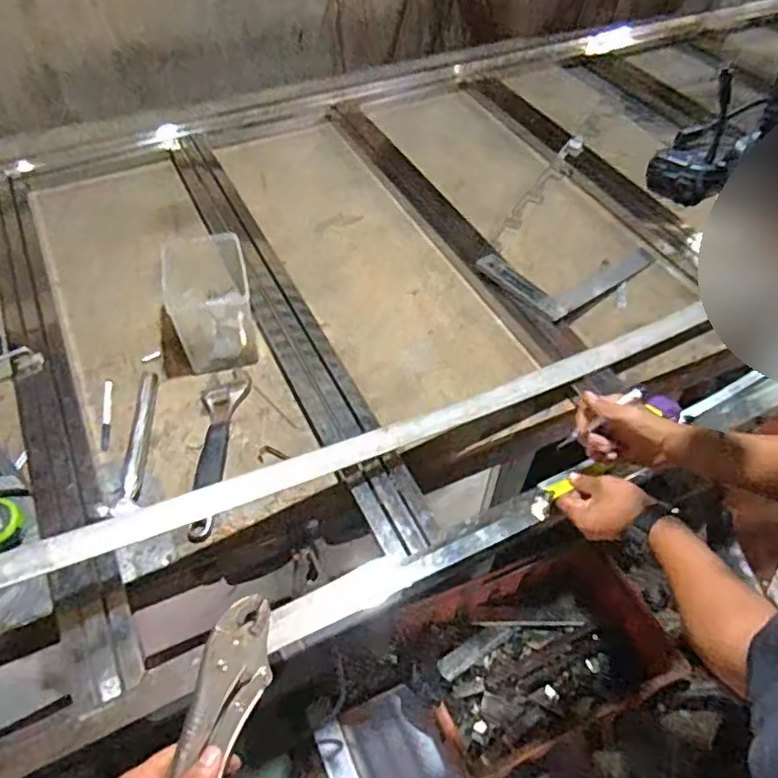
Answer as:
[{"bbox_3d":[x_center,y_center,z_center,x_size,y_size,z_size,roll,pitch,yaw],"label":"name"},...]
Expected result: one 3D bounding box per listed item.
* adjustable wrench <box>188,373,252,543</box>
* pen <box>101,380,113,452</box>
[{"bbox_3d":[-0.262,0.089,0.905,0.066,0.022,0.276,4,50,2],"label":"adjustable wrench"},{"bbox_3d":[-0.431,0.040,0.942,0.014,0.013,0.132,-9,51,-9],"label":"pen"}]

